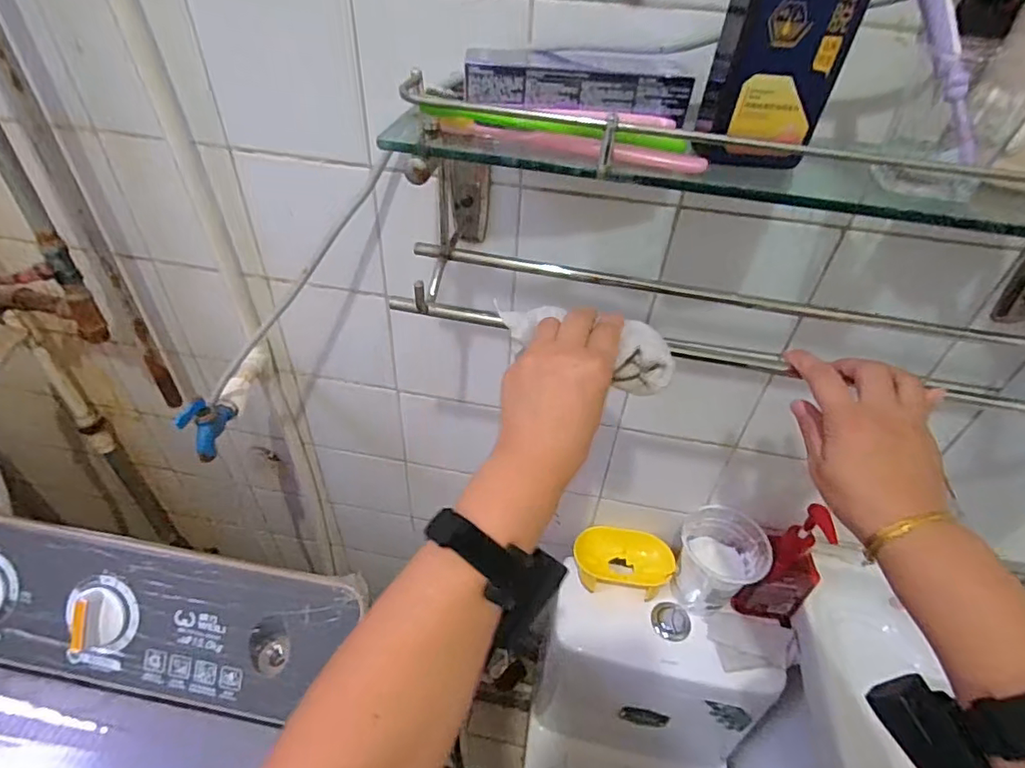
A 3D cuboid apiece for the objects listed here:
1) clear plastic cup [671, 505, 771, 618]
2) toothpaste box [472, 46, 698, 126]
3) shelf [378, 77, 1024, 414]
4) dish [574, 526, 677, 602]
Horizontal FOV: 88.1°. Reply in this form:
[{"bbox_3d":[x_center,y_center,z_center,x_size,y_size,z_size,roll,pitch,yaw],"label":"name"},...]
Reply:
[{"bbox_3d":[0.297,0.268,0.787,0.115,0.149,0.102,15,44,10],"label":"clear plastic cup"},{"bbox_3d":[0.049,-0.232,0.405,0.166,0.030,0.049,0,44,-5],"label":"toothpaste box"},{"bbox_3d":[0.233,-0.120,0.446,0.610,0.195,0.190,8,44,2],"label":"shelf"},{"bbox_3d":[0.173,0.286,0.838,0.151,0.061,0.073,4,43,0],"label":"dish"}]

